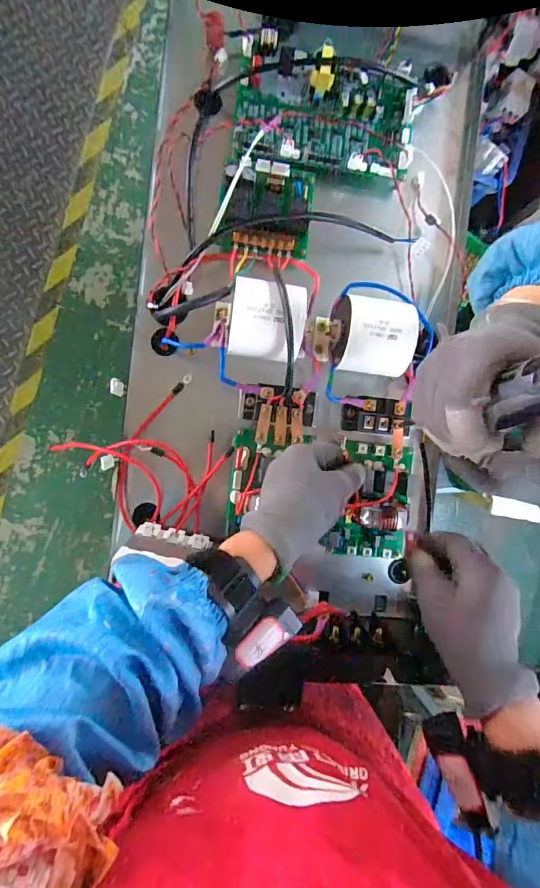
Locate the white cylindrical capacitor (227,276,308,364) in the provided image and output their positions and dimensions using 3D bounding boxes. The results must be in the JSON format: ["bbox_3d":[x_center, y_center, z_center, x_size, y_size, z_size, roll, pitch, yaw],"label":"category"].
[{"bbox_3d":[-0.003,-0.124,0.450,0.071,0.059,0.074,0,91,-7],"label":"white cylindrical capacitor"}]

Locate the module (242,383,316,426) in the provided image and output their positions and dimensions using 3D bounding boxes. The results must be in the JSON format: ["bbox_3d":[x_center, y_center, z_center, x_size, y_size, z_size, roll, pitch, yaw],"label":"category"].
[{"bbox_3d":[0.012,-0.039,0.488,0.082,0.039,0.050,6,91,-8],"label":"module"}]

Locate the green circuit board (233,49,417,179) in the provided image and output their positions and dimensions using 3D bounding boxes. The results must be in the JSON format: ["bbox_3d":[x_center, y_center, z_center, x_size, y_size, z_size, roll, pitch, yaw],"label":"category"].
[{"bbox_3d":[0.061,-0.359,0.474,0.194,0.031,0.108,2,91,-8],"label":"green circuit board"}]

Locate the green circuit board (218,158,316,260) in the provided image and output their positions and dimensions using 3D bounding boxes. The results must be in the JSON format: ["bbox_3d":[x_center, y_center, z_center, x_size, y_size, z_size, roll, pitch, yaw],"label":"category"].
[{"bbox_3d":[-0.002,-0.257,0.466,0.098,0.022,0.099,4,91,-8],"label":"green circuit board"}]

